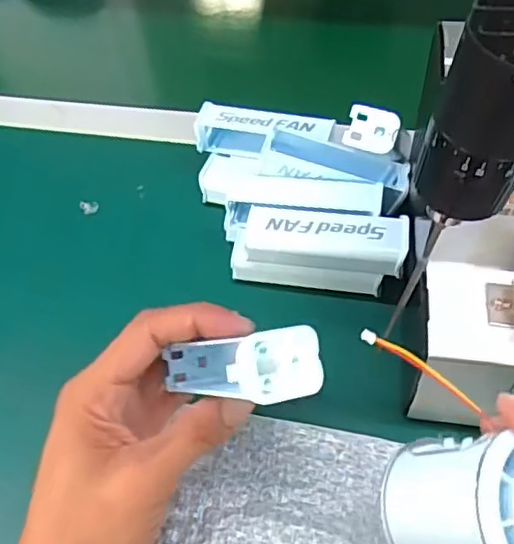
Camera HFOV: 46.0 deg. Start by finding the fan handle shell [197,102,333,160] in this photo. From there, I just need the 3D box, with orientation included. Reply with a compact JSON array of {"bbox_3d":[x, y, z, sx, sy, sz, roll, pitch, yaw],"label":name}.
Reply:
[{"bbox_3d":[0.005,-0.101,0.454,0.100,0.032,0.024,9,54,10],"label":"fan handle shell"}]

